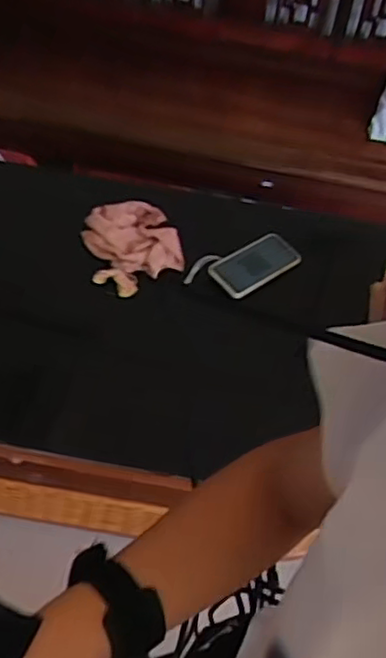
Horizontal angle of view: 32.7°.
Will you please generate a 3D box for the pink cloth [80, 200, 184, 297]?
[{"bbox_3d":[-0.106,-0.151,1.182,0.168,0.046,0.180,-13,55,-15],"label":"pink cloth"}]

